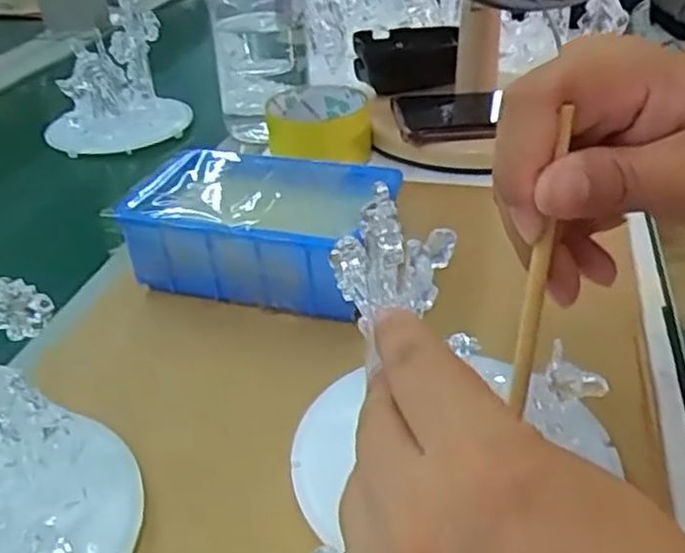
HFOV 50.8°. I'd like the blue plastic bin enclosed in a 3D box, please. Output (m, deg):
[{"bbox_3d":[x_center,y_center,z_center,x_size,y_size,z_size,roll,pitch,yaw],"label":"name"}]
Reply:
[{"bbox_3d":[-0.044,-0.029,0.418,0.146,0.051,0.100,7,33,16],"label":"blue plastic bin"}]

